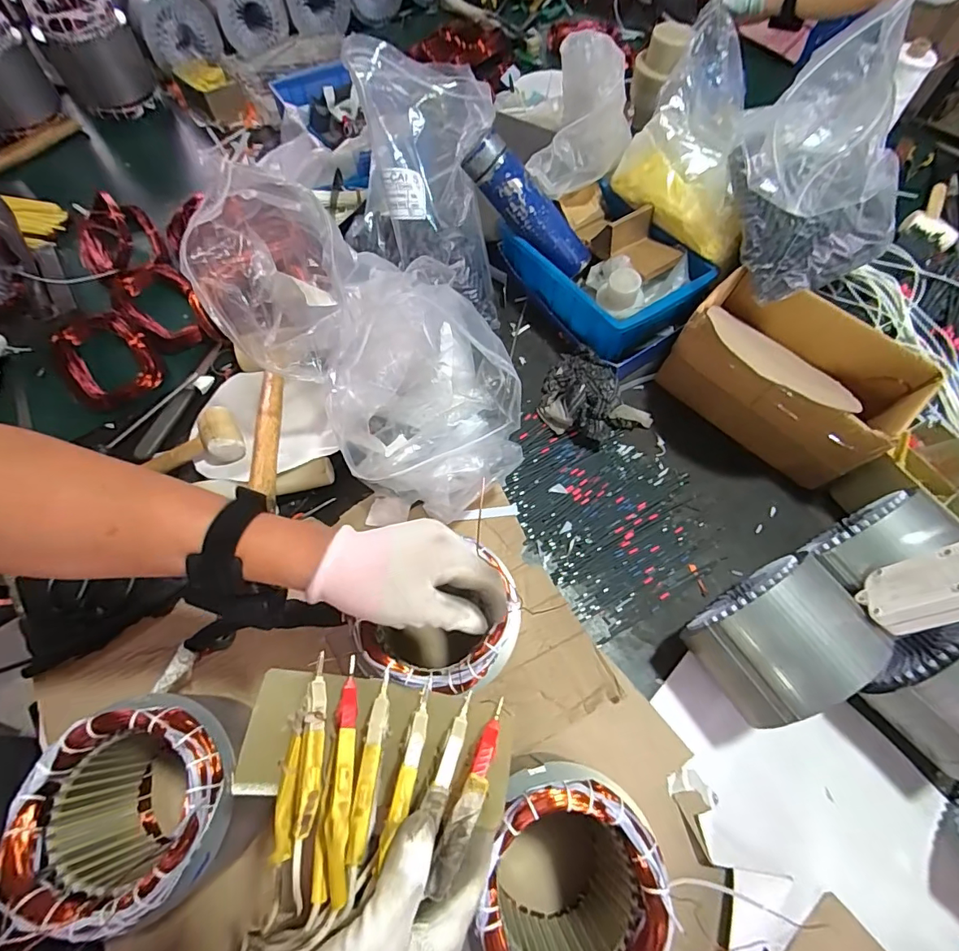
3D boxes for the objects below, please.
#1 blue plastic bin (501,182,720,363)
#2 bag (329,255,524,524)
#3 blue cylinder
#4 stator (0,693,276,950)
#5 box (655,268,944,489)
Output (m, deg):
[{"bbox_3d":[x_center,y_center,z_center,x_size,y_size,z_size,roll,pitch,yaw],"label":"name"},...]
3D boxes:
[{"bbox_3d":[0.186,-0.315,0.723,0.202,0.091,0.262,-30,69,-14],"label":"blue plastic bin"},{"bbox_3d":[-0.051,-0.074,0.544,0.167,0.262,0.187,-33,70,-15],"label":"bag"},{"bbox_3d":[0.072,-0.386,0.700,0.229,0.062,0.056,36,64,-26],"label":"blue cylinder"},{"bbox_3d":[-0.270,0.280,0.411,0.141,0.169,0.144,-18,66,-9],"label":"stator"},{"bbox_3d":[0.415,-0.135,0.654,0.272,0.137,0.154,42,71,17],"label":"box"}]

